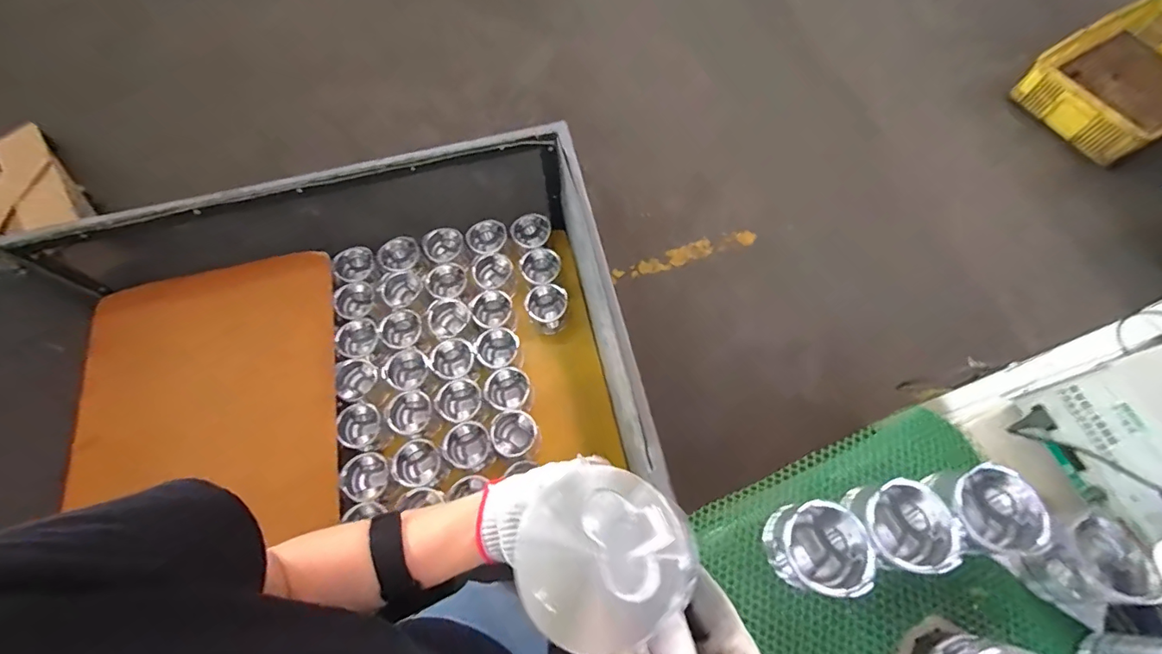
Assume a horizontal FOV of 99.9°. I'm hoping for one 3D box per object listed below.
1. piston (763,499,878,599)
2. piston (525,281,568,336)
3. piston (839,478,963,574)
[{"bbox_3d":[0.259,0.242,0.539,0.085,0.085,0.088,-1,68,1],"label":"piston"},{"bbox_3d":[-0.072,-0.041,1.087,0.093,0.082,0.090,-33,71,-11],"label":"piston"},{"bbox_3d":[0.349,0.221,0.543,0.091,0.084,0.086,-1,68,1],"label":"piston"}]

